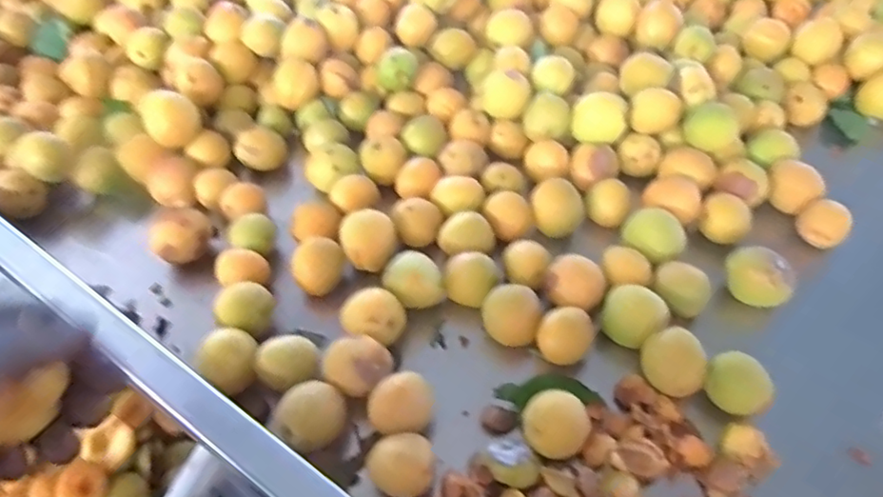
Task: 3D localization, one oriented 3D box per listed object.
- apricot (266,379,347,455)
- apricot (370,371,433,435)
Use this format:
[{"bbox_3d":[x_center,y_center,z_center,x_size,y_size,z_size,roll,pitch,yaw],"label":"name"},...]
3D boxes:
[{"bbox_3d":[-0.084,0.111,0.383,0.040,0.042,0.039,-1,50,1],"label":"apricot"},{"bbox_3d":[-0.026,0.103,0.388,0.040,0.041,0.031,-13,51,-9],"label":"apricot"}]

